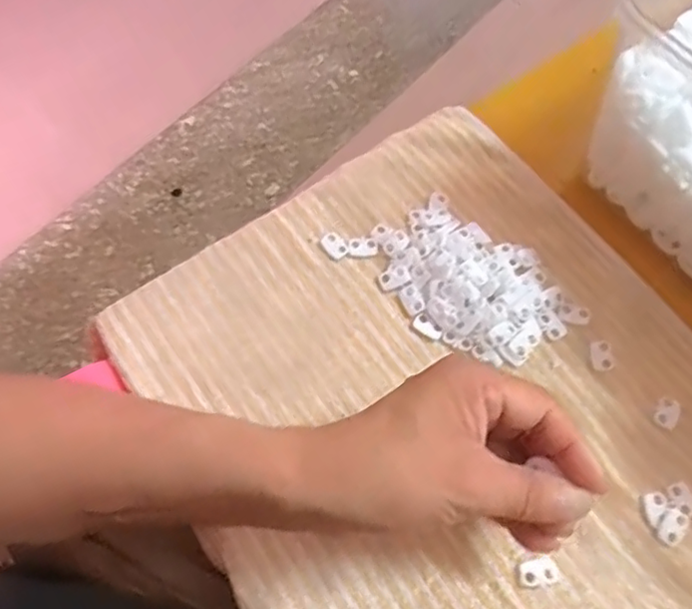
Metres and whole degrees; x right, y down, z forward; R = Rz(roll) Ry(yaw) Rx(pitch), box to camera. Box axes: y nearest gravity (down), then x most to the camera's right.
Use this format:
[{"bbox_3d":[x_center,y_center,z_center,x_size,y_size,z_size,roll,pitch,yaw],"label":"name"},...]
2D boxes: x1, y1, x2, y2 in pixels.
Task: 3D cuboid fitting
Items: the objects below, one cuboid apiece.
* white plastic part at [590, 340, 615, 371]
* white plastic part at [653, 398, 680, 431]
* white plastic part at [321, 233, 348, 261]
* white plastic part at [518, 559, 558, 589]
[{"bbox_3d":[0.150,0.030,0.362,0.012,0.004,0.018,-5,68,-3],"label":"white plastic part"},{"bbox_3d":[0.183,0.061,0.349,0.012,0.004,0.018,28,70,11],"label":"white plastic part"},{"bbox_3d":[-0.007,-0.037,0.391,0.013,0.004,0.018,-33,72,-13],"label":"white plastic part"},{"bbox_3d":[0.099,0.138,0.317,0.021,0.004,0.013,-8,68,-4],"label":"white plastic part"}]

